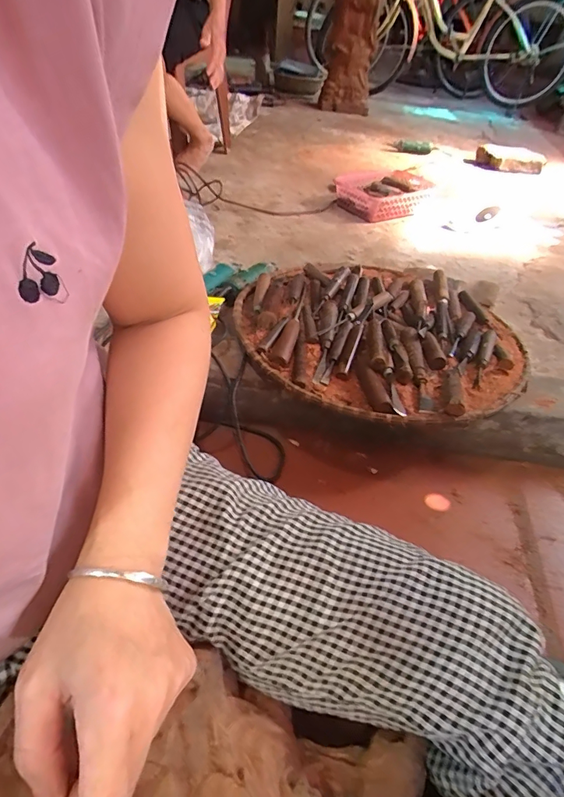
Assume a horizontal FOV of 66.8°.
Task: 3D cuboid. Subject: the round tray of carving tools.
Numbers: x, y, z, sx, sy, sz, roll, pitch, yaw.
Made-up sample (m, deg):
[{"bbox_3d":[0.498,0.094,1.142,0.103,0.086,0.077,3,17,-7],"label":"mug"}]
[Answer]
[{"bbox_3d":[0.199,-0.140,0.787,0.533,0.050,0.467,-29,53,-30],"label":"round tray of carving tools"}]

